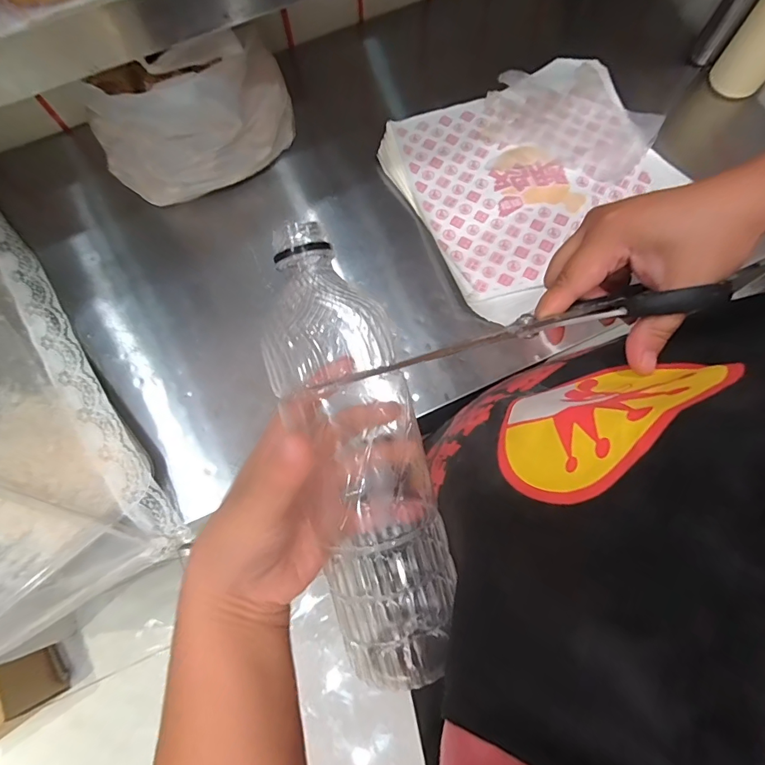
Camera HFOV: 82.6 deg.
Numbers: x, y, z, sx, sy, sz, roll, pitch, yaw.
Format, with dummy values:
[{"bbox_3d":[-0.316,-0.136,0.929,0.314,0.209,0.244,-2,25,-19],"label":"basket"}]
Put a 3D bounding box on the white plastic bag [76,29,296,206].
[{"bbox_3d":[-0.215,-0.300,0.512,0.240,0.168,0.083,-26,74,-3],"label":"white plastic bag"}]

